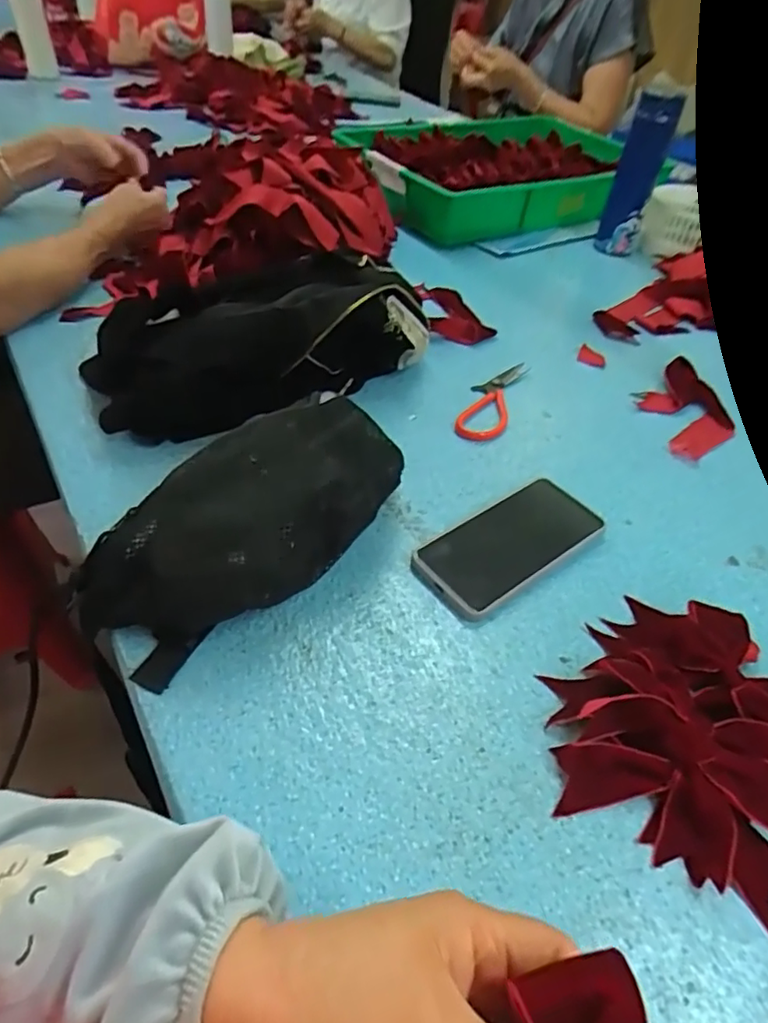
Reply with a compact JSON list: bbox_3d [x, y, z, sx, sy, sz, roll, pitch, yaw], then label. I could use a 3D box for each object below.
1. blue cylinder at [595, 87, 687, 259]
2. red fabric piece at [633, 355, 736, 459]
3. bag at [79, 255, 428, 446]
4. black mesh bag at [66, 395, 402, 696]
[{"bbox_3d":[0.379,-0.499,0.913,0.062,0.218,0.051,18,46,11],"label":"blue cylinder"},{"bbox_3d":[0.334,-0.119,0.678,0.087,0.020,0.159,-3,46,-9],"label":"red fabric piece"},{"bbox_3d":[-0.122,-0.184,0.628,0.355,0.107,0.148,-19,50,-23],"label":"bag"},{"bbox_3d":[-0.083,0.002,0.455,0.119,0.092,0.269,32,51,24],"label":"black mesh bag"}]

